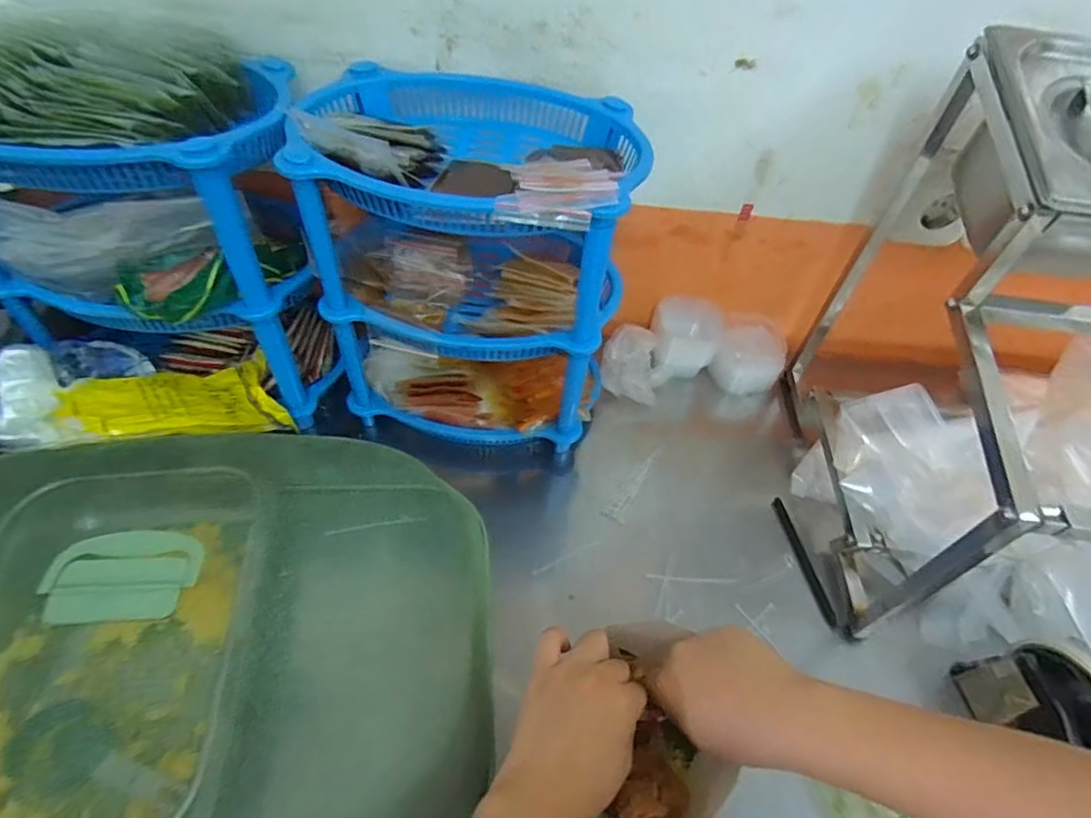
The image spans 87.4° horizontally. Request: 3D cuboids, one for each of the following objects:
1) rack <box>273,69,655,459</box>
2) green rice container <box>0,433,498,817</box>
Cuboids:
[{"bbox_3d":[-0.071,-0.127,0.577,0.284,0.319,0.204,12,50,4],"label":"rack"},{"bbox_3d":[-0.271,0.183,0.439,0.462,0.111,0.314,-1,50,-7],"label":"green rice container"}]

